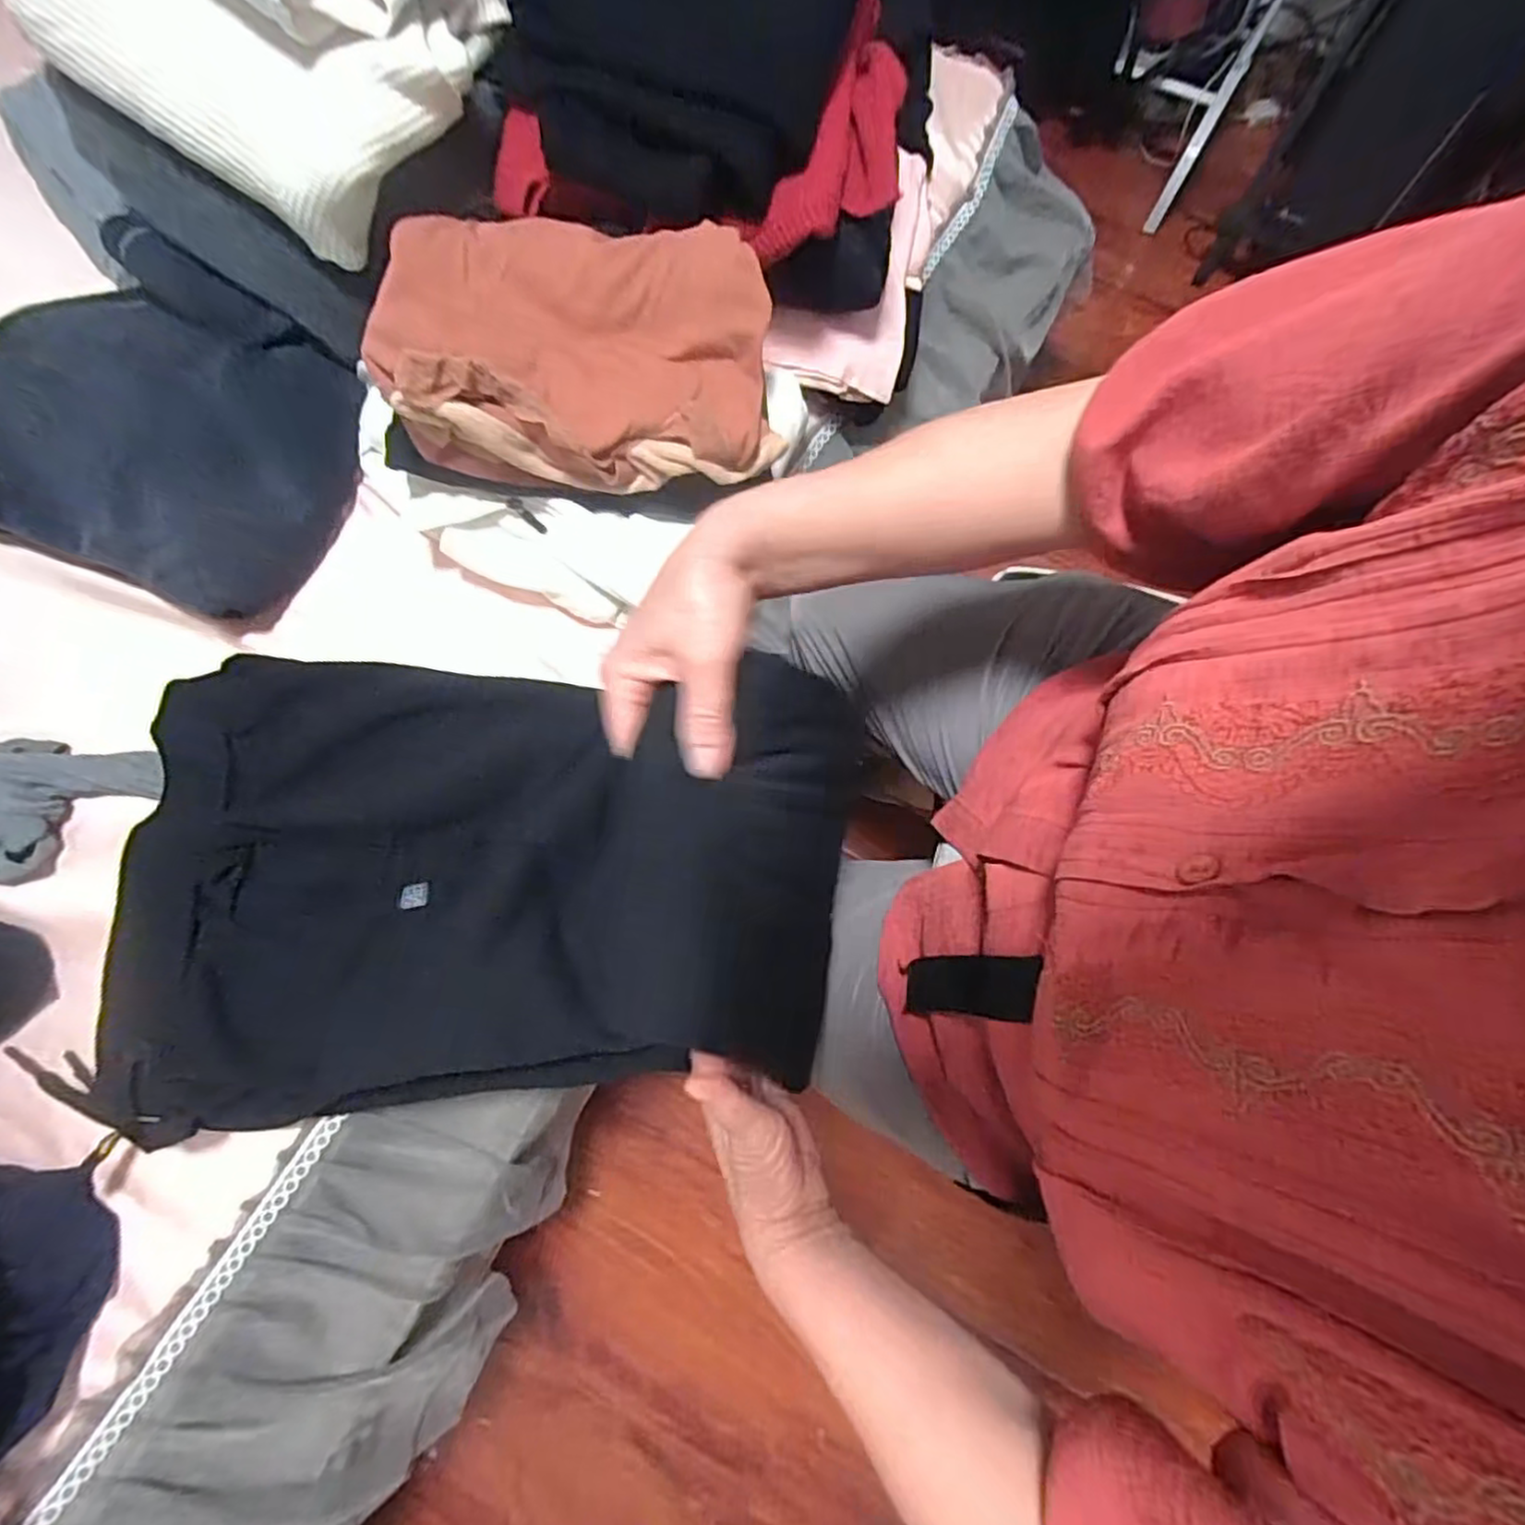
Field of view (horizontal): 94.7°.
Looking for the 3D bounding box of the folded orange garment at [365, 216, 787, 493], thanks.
[{"bbox_3d":[-0.132,-0.316,0.529,0.276,0.084,0.187,-1,75,-1],"label":"folded orange garment"}]

